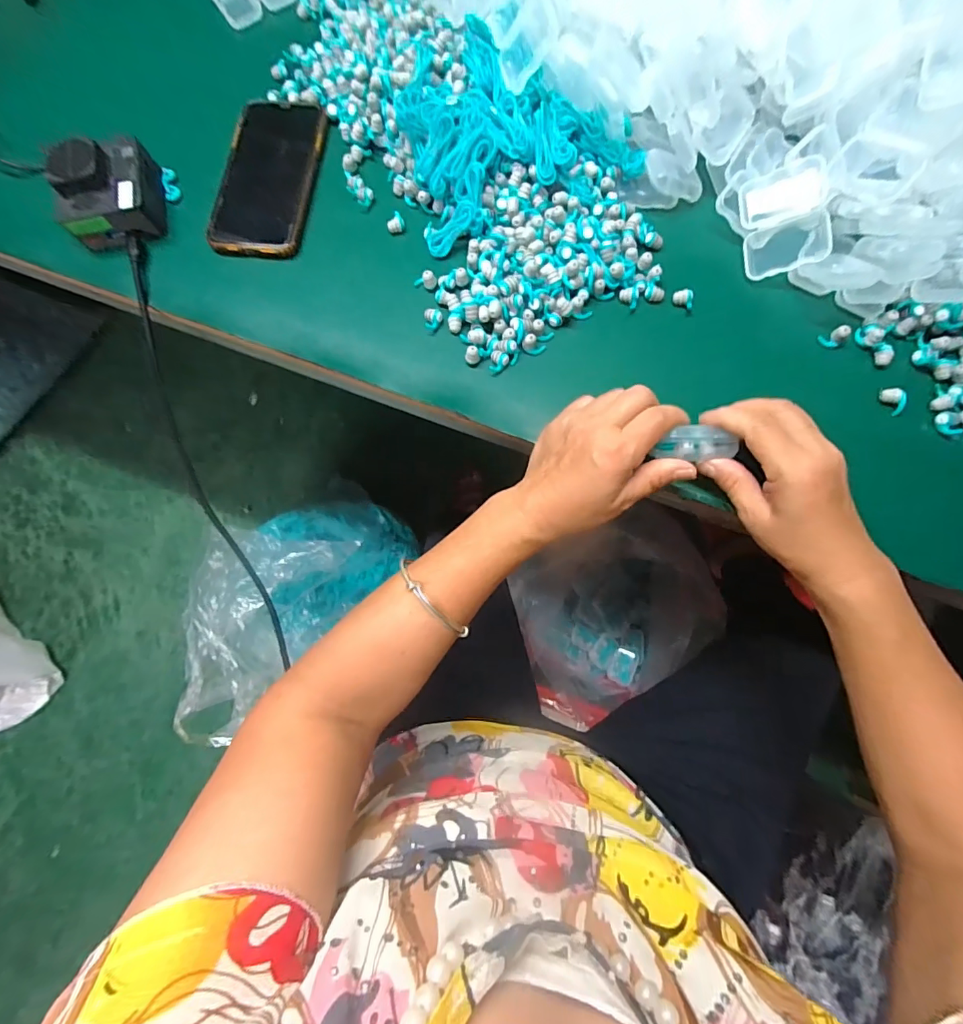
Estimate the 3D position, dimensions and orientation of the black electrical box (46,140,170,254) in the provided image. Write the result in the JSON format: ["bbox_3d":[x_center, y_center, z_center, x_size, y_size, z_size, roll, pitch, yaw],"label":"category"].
[{"bbox_3d":[-0.321,-0.277,0.393,0.074,0.040,0.080,-13,78,-1],"label":"black electrical box"}]

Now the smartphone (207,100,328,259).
[{"bbox_3d":[-0.188,-0.299,0.415,0.082,0.016,0.162,9,77,1],"label":"smartphone"}]

